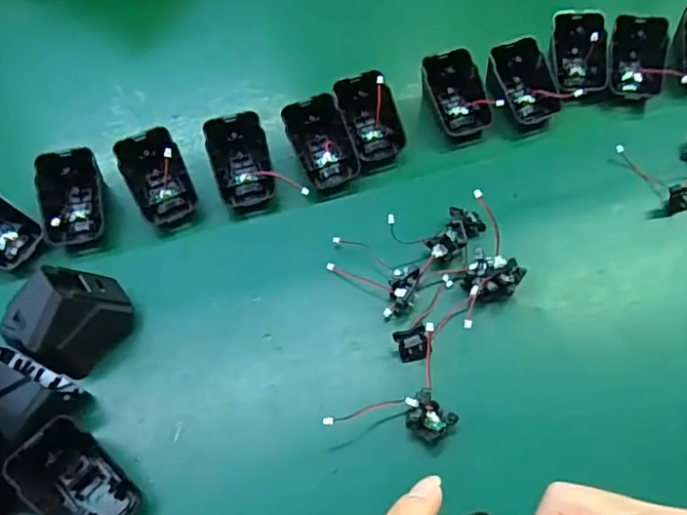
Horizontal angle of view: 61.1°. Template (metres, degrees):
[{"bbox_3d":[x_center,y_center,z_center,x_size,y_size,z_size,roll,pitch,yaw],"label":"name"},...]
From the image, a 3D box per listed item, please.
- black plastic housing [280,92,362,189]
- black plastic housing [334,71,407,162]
[{"bbox_3d":[-0.016,-0.089,0.453,0.045,0.014,0.073,-13,92,-7],"label":"black plastic housing"},{"bbox_3d":[0.021,-0.110,0.461,0.044,0.025,0.070,-18,98,-8],"label":"black plastic housing"}]

